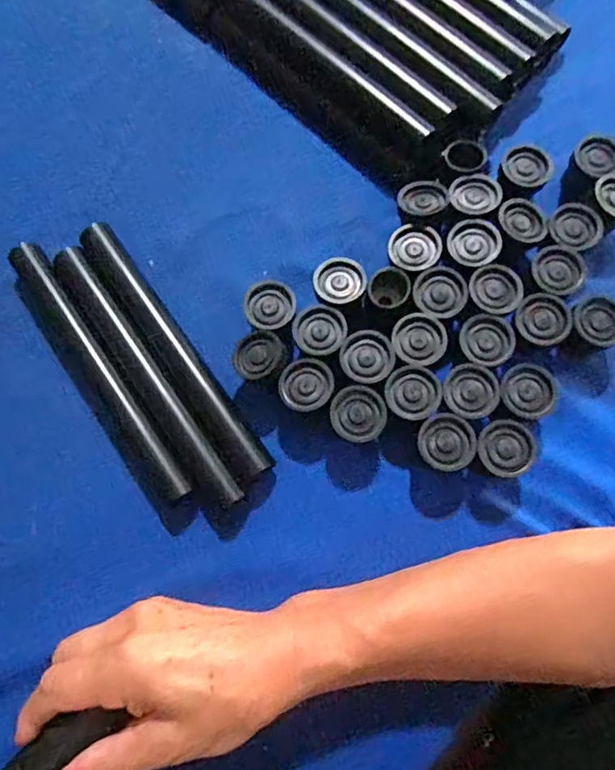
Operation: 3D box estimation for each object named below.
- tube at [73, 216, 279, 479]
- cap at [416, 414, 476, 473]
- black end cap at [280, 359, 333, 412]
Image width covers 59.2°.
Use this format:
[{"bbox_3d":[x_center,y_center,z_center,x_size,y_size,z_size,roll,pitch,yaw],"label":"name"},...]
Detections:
[{"bbox_3d":[-0.095,-0.027,0.382,0.024,0.019,0.217,-35,76,-7],"label":"tube"},{"bbox_3d":[0.088,0.039,0.352,0.034,0.030,0.035,-1,75,2],"label":"cap"},{"bbox_3d":[0.000,0.002,0.361,0.034,0.024,0.033,-1,75,2],"label":"black end cap"}]

